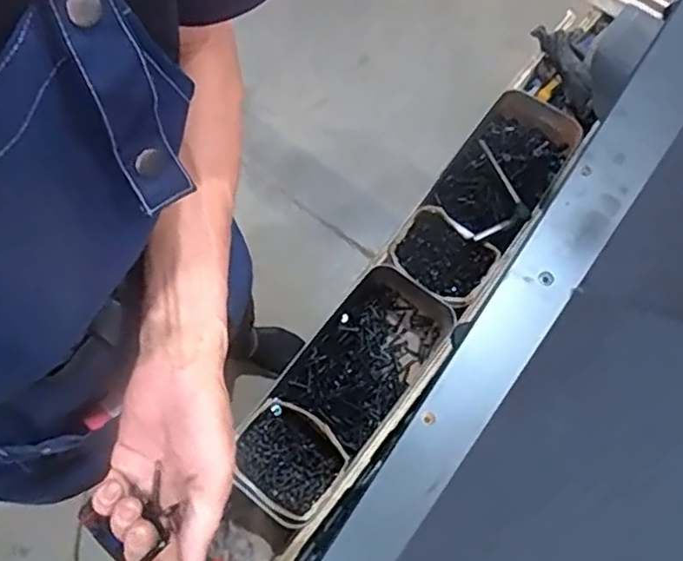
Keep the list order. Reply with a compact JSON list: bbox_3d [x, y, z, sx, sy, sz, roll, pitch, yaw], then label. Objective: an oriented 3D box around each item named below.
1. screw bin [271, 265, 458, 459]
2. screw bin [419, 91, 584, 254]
[{"bbox_3d":[0.030,0.095,0.834,0.132,0.065,0.213,36,74,10],"label":"screw bin"},{"bbox_3d":[0.216,-0.149,0.888,0.123,0.061,0.218,34,74,10],"label":"screw bin"}]

